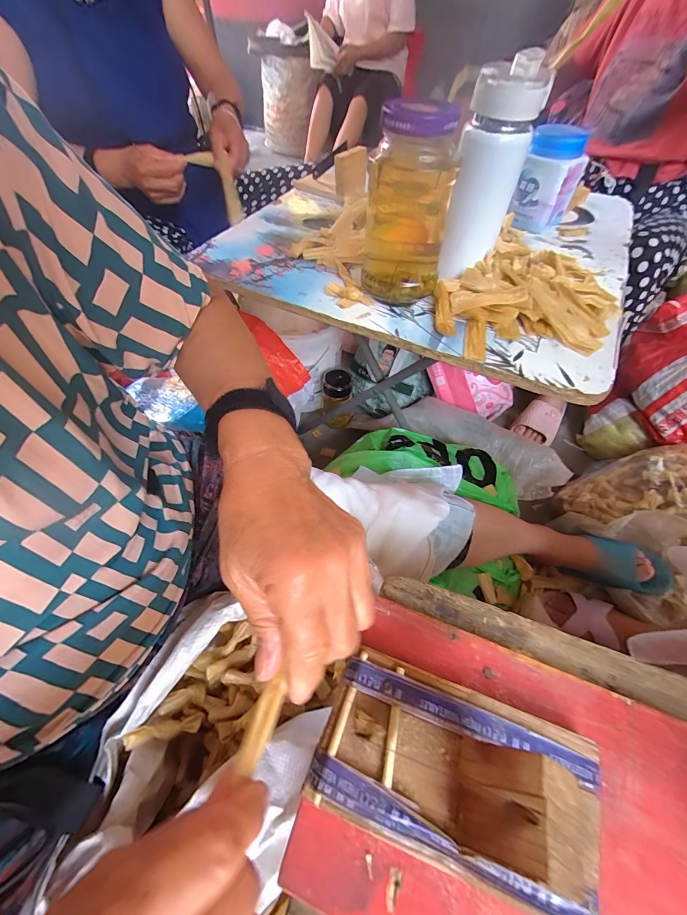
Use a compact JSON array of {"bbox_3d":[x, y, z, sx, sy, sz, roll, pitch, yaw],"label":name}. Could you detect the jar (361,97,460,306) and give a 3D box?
[{"bbox_3d":[0.071,-0.279,0.389,0.090,0.171,0.092,8,57,8],"label":"jar"}]

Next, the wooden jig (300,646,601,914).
[{"bbox_3d":[0.066,0.170,0.183,0.157,0.074,0.084,16,59,13],"label":"wooden jig"}]

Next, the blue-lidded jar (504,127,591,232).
[{"bbox_3d":[0.323,-0.434,0.548,0.084,0.119,0.079,21,60,16],"label":"blue-lidded jar"}]

